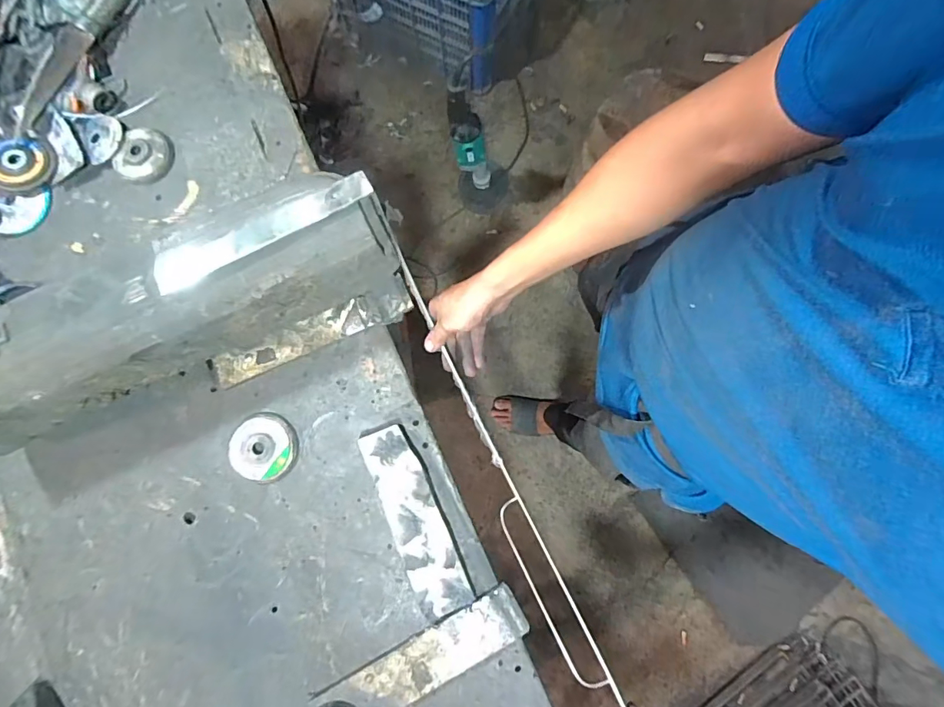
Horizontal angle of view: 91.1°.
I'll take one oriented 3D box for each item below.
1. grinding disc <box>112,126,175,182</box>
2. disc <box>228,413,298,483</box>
[{"bbox_3d":[-0.458,-0.278,0.650,0.072,0.012,0.080,18,81,2],"label":"grinding disc"},{"bbox_3d":[-0.264,0.119,0.588,0.083,0.010,0.082,0,81,0],"label":"disc"}]

